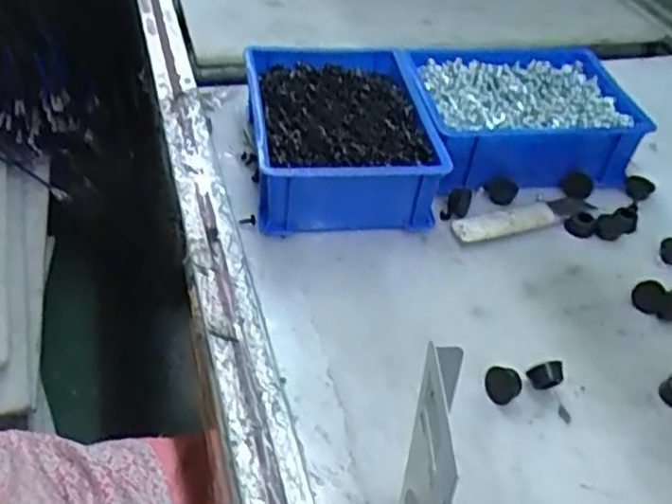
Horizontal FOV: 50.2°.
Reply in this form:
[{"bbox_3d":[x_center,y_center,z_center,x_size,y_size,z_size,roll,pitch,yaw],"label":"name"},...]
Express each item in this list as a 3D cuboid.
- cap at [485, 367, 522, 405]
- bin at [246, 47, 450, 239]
[{"bbox_3d":[0.107,0.087,0.464,0.023,0.021,0.016,19,44,14],"label":"cap"},{"bbox_3d":[0.000,-0.104,0.618,0.146,0.070,0.200,-2,43,-8],"label":"bin"}]

